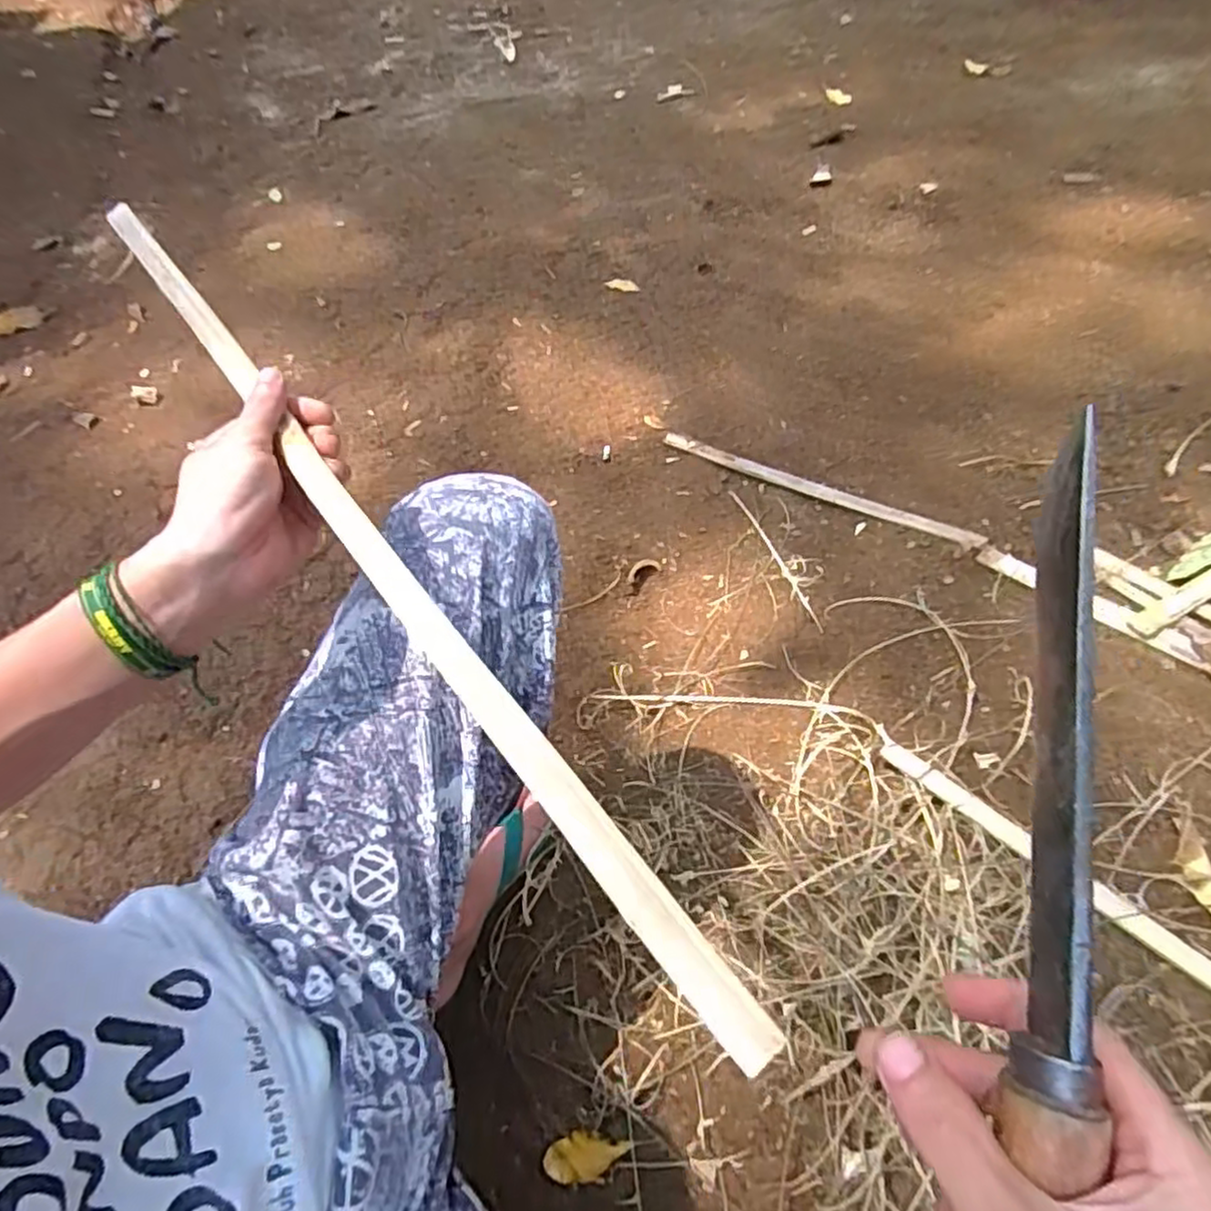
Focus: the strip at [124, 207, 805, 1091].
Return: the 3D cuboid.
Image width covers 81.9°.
[{"bbox_3d":[-0.151,-0.060,0.380,0.021,0.014,0.660,-35,63,-17],"label":"strip"}]

